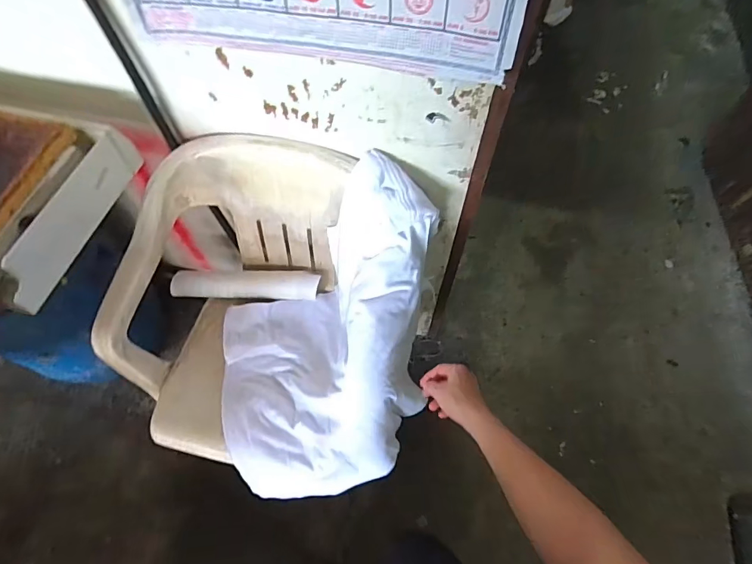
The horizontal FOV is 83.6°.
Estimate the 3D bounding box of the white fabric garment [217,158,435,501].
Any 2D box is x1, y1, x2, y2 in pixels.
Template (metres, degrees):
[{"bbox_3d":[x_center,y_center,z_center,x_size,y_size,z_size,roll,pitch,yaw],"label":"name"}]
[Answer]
[{"bbox_3d":[-0.119,0.099,0.810,0.415,0.358,0.548,4,62,1],"label":"white fabric garment"}]

